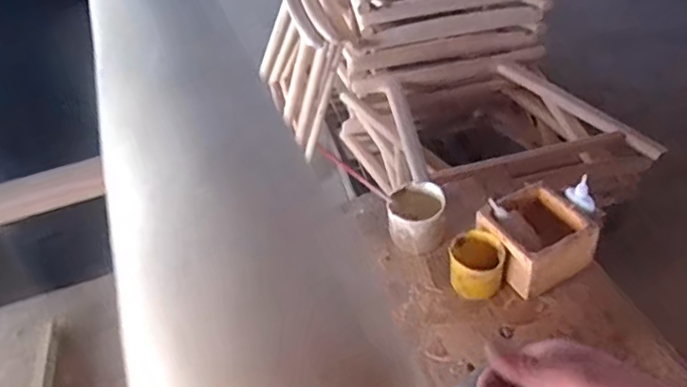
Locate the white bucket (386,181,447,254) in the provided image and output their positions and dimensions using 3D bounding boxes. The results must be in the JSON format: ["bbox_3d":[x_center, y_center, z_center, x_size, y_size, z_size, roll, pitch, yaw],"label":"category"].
[{"bbox_3d":[0.115,0.044,0.910,0.086,0.093,0.084,-4,42,4],"label":"white bucket"}]

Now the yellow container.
[{"bbox_3d":[0.191,0.105,0.840,0.082,0.079,0.092,8,44,16],"label":"yellow container"}]

